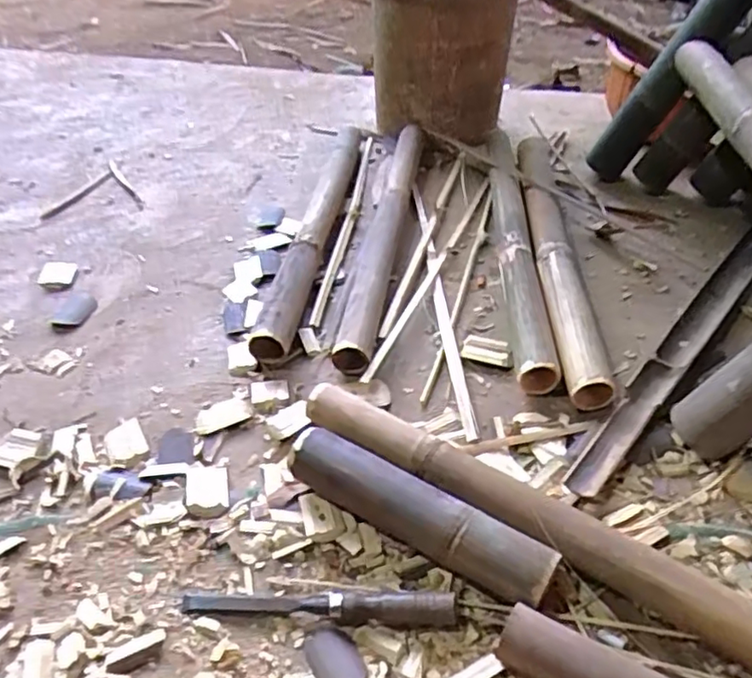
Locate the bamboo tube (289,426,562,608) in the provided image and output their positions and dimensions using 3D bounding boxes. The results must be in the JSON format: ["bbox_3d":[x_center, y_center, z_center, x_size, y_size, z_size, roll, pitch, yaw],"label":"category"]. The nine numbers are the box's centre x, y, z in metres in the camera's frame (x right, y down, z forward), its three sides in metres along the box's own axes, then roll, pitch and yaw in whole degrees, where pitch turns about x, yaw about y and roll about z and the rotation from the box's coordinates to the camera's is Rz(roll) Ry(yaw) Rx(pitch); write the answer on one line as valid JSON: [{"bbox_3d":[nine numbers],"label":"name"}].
[{"bbox_3d":[0.036,0.169,0.594,0.264,0.063,0.054,24,48,25],"label":"bamboo tube"}]

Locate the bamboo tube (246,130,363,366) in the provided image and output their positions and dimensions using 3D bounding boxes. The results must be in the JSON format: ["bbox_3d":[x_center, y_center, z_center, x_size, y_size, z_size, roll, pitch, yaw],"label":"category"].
[{"bbox_3d":[-0.094,-0.189,1.005,0.059,0.060,0.622,3,43,6],"label":"bamboo tube"}]

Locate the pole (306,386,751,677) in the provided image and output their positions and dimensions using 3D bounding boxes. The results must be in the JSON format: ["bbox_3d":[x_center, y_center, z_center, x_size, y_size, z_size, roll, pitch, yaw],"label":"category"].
[{"bbox_3d":[0.201,0.202,0.552,0.661,0.059,0.063,26,49,27],"label":"pole"}]

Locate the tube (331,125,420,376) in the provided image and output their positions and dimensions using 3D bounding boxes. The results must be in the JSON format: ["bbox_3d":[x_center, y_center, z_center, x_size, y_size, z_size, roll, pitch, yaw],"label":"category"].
[{"bbox_3d":[0.012,-0.179,0.991,0.054,0.054,0.639,5,43,8],"label":"tube"}]

